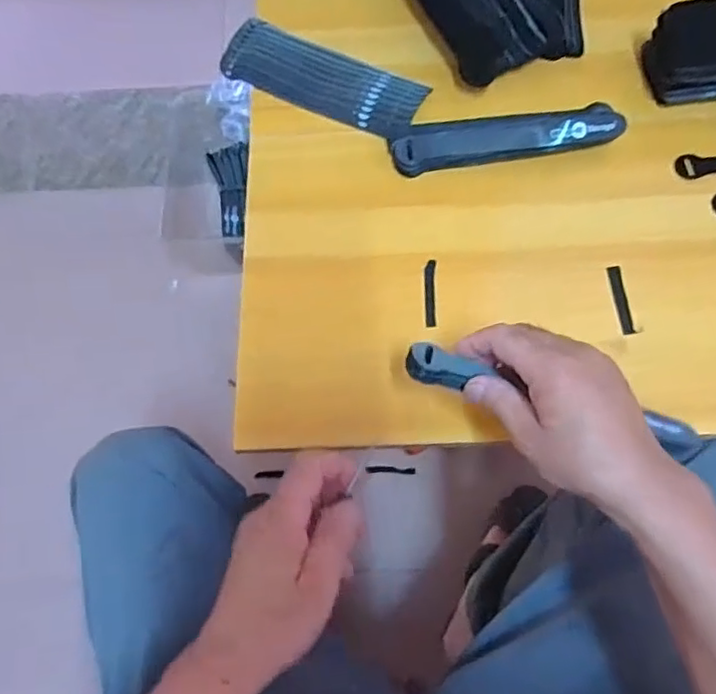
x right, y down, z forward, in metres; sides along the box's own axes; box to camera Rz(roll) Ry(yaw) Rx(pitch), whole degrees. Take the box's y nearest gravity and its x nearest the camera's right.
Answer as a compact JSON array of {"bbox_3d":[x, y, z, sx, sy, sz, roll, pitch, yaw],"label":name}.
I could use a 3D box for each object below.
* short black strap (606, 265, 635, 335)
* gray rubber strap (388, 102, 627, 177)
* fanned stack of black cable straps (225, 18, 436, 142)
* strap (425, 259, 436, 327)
[{"bbox_3d":[0.216,-0.039,0.506,0.011,0.005,0.062,-3,68,1],"label":"short black strap"},{"bbox_3d":[0.130,-0.189,0.546,0.197,0.018,0.050,-9,68,-1],"label":"gray rubber strap"},{"bbox_3d":[-0.034,-0.258,0.590,0.199,0.010,0.070,26,71,12],"label":"fanned stack of black cable straps"},{"bbox_3d":[0.060,-0.045,0.512,0.009,0.004,0.060,1,68,3],"label":"strap"}]

